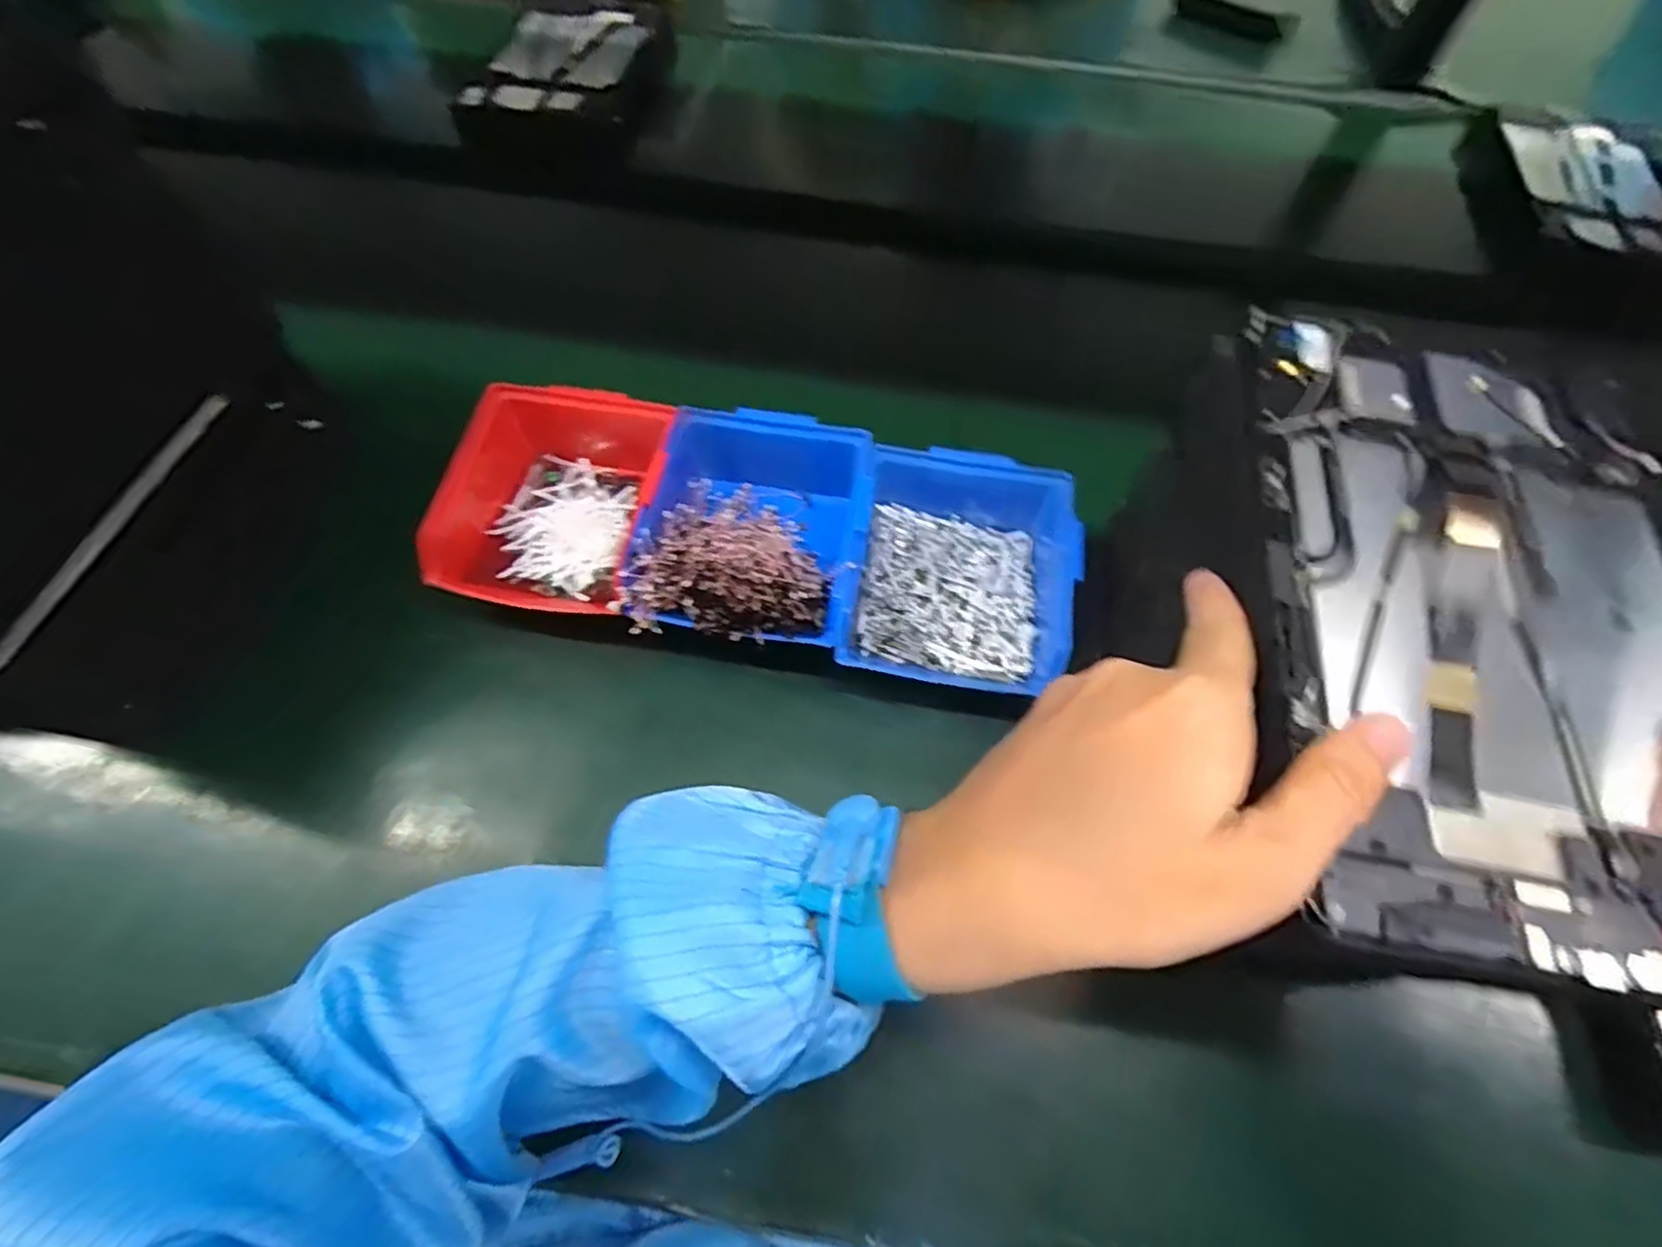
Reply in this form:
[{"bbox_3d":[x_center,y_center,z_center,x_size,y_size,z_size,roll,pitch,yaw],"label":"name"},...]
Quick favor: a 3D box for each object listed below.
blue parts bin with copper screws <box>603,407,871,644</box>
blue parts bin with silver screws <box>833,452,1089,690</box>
[{"bbox_3d":[-0.043,-0.057,0.434,0.125,0.065,0.159,12,62,4],"label":"blue parts bin with copper screws"},{"bbox_3d":[0.075,-0.036,0.425,0.126,0.057,0.150,9,62,2],"label":"blue parts bin with silver screws"}]

